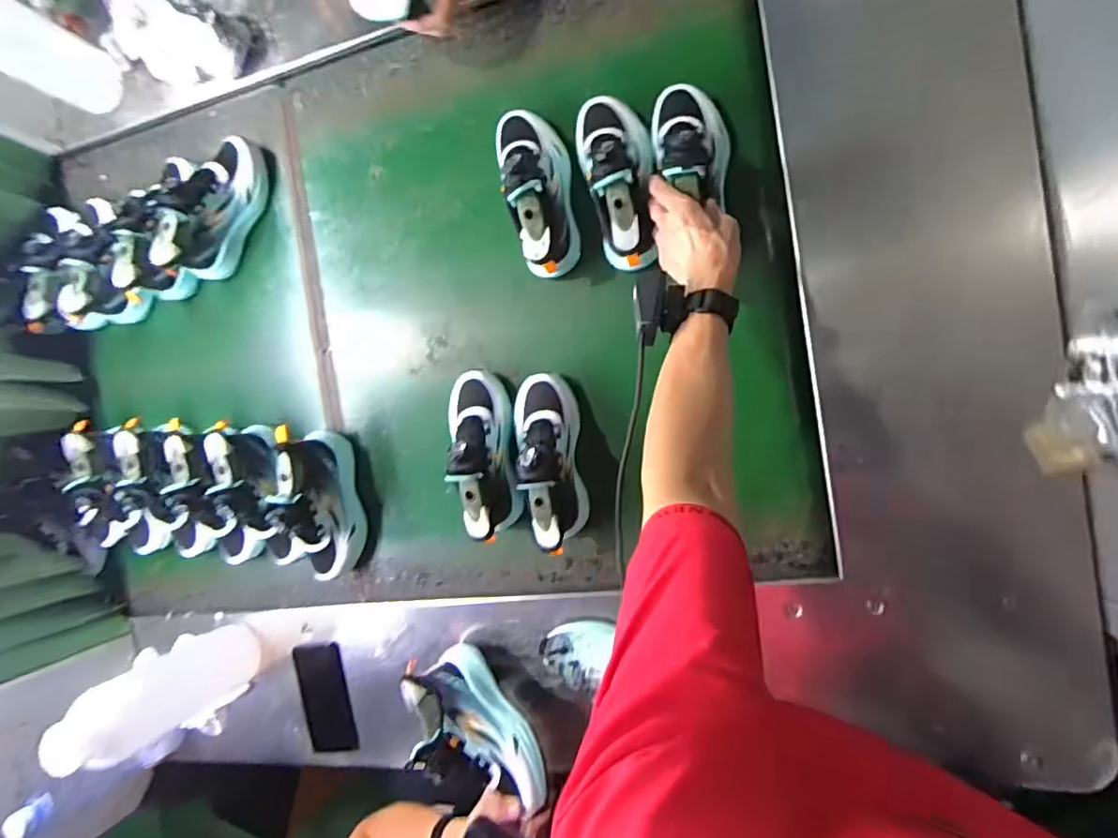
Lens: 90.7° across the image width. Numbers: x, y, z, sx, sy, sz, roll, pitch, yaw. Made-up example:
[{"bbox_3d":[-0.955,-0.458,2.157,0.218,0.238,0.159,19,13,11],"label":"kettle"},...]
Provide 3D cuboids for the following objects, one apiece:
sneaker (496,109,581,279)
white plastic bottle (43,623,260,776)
[{"bbox_3d":[-0.026,-0.285,0.684,0.079,0.111,0.212,-16,90,15],"label":"sneaker"},{"bbox_3d":[-0.552,0.385,0.766,0.098,0.260,0.126,-35,89,10],"label":"white plastic bottle"}]

